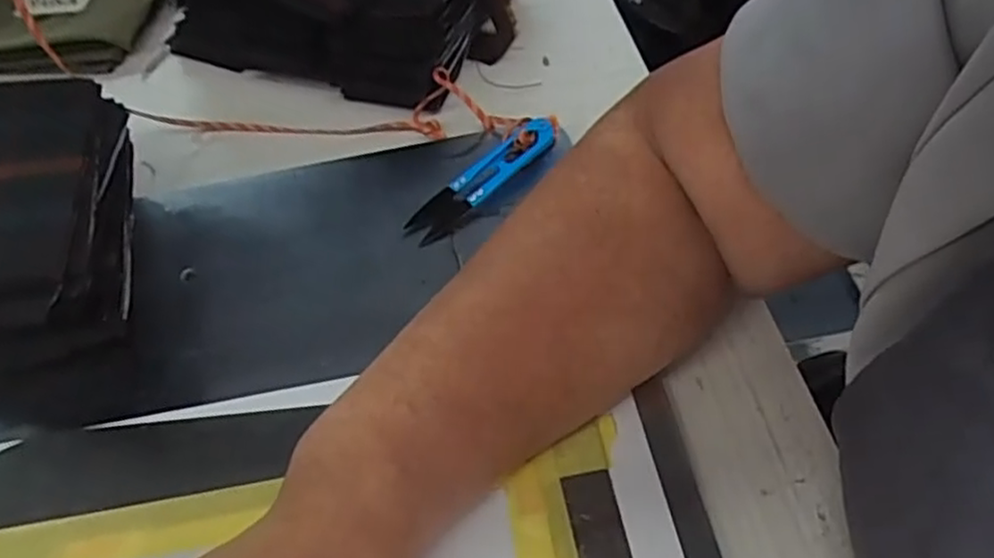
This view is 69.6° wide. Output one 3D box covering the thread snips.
[{"bbox_3d":[-0.008,-0.059,0.409,0.100,0.021,0.024,-36,58,-22],"label":"thread snips"}]

